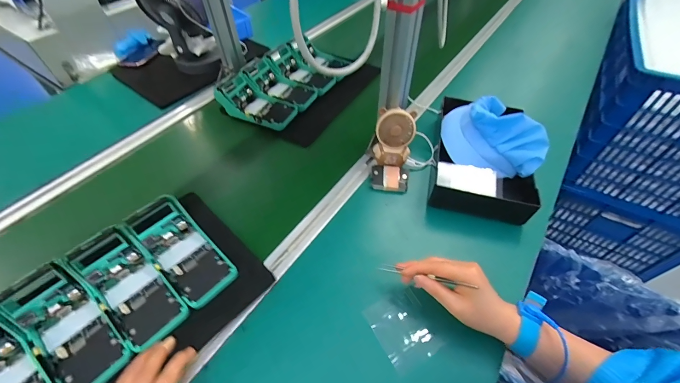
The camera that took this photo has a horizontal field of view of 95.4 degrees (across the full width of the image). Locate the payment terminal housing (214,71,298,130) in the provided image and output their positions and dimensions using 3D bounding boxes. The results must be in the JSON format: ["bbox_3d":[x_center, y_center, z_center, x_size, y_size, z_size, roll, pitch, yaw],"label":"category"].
[{"bbox_3d":[-0.186,-0.201,0.679,0.171,0.076,0.081,14,45,22],"label":"payment terminal housing"}]

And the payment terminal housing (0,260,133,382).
[{"bbox_3d":[-0.344,0.172,0.394,0.179,0.054,0.075,38,55,15],"label":"payment terminal housing"}]

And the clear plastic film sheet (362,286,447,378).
[{"bbox_3d":[0.087,0.186,0.425,0.075,0.010,0.092,-30,56,-8],"label":"clear plastic film sheet"}]

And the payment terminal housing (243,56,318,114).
[{"bbox_3d":[-0.150,-0.250,0.728,0.201,0.045,0.090,33,52,12],"label":"payment terminal housing"}]

